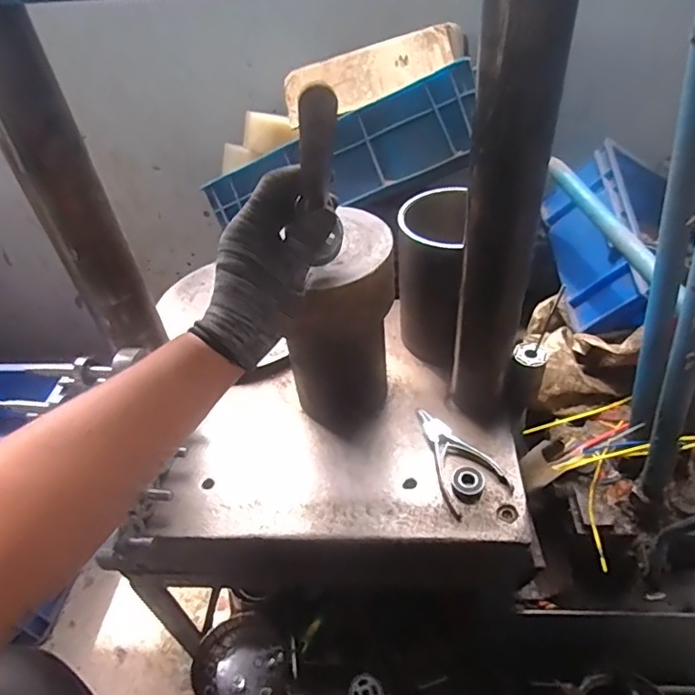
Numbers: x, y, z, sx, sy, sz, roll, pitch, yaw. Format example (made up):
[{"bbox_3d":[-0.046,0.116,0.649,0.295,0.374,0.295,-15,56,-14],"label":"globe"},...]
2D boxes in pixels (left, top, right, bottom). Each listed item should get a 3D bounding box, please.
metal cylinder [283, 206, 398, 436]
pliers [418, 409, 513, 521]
[{"bbox_3d":[-0.001,-0.014,0.588,0.096,0.232,0.110,29,46,23],"label":"metal cylinder"},{"bbox_3d":[0.120,0.115,0.586,0.069,0.014,0.133,-16,44,-10],"label":"pliers"}]

